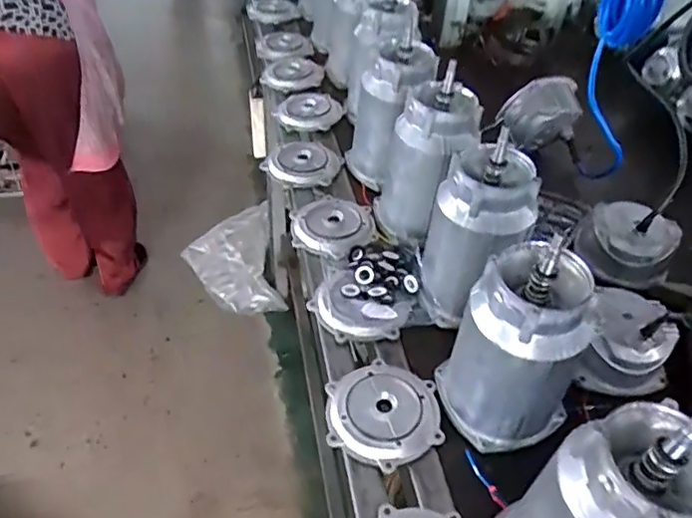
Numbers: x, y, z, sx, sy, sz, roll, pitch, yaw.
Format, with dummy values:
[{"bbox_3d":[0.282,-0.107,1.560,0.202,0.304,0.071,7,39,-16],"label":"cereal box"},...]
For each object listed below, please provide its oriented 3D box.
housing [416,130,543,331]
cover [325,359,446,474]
[{"bbox_3d":[0.156,-0.034,0.740,0.109,0.202,0.119,1,44,-3],"label":"housing"},{"bbox_3d":[0.042,0.170,0.674,0.124,0.019,0.131,-1,44,-6],"label":"cover"}]

